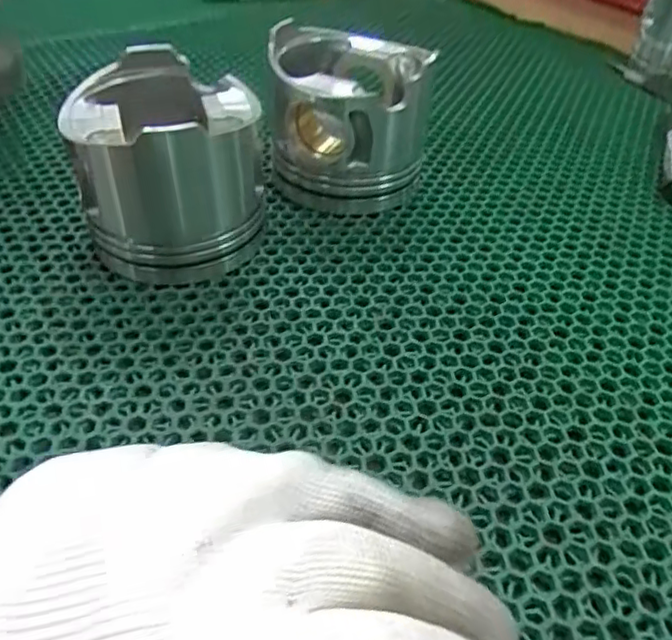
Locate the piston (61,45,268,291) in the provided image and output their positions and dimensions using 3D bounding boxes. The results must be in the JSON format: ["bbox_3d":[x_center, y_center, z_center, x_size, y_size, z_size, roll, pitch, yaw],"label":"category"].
[{"bbox_3d":[-0.102,-0.095,0.387,0.101,0.100,0.111,-9,45,-12],"label":"piston"}]

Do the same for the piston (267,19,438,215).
[{"bbox_3d":[0.008,-0.146,0.450,0.107,0.094,0.110,2,44,-1],"label":"piston"}]

